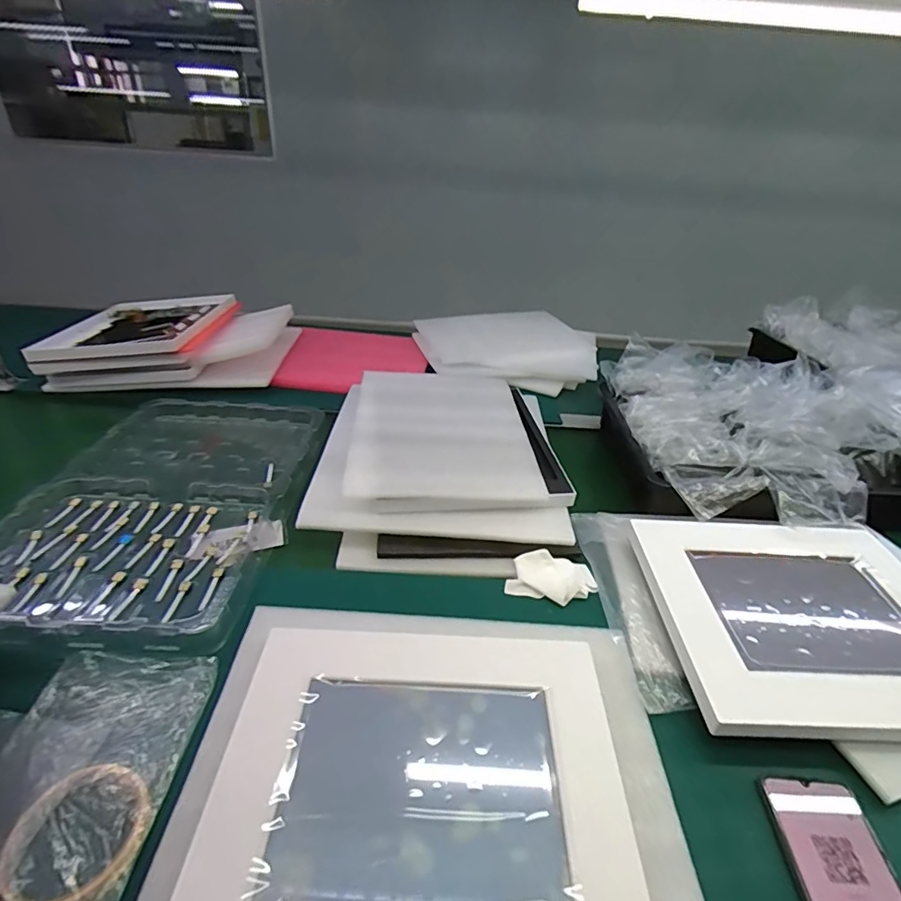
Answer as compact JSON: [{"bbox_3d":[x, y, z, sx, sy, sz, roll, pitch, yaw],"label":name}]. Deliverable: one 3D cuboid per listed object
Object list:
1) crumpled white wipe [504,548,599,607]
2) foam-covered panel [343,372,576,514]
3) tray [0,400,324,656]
[{"bbox_3d":[0.117,0.145,0.579,0.096,0.016,0.068,10,33,10],"label":"crumpled white wipe"},{"bbox_3d":[0.001,-0.036,0.734,0.274,0.030,0.329,0,33,-6],"label":"foam-covered panel"},{"bbox_3d":[-0.364,0.053,0.676,0.316,0.045,0.484,4,30,-1],"label":"tray"}]

